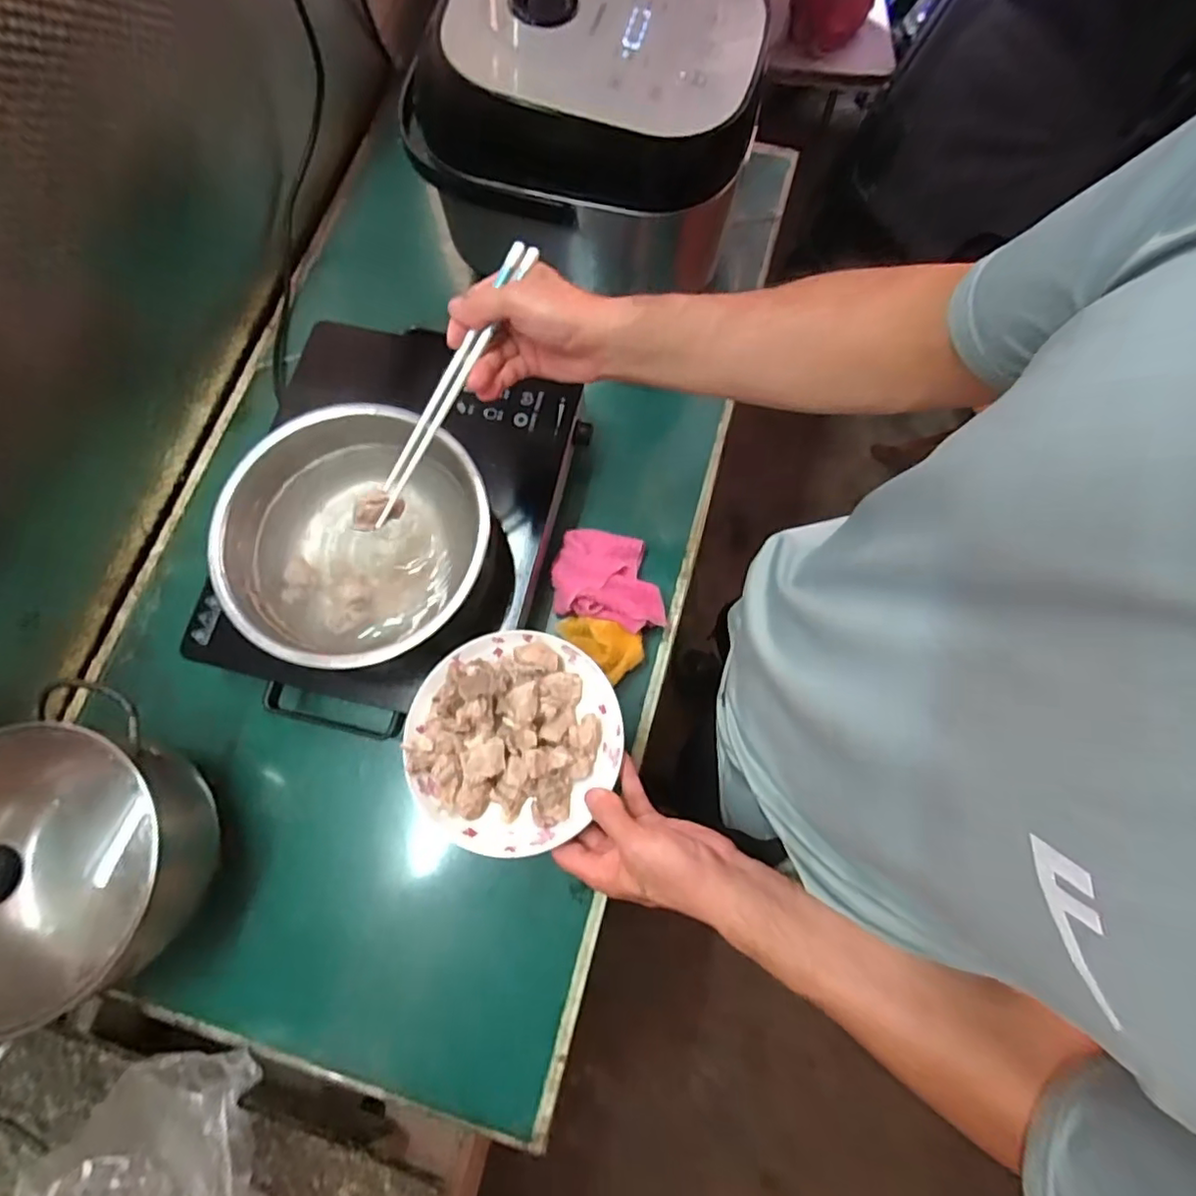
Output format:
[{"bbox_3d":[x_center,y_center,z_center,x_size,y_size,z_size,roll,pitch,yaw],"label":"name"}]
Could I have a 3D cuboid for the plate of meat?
[{"bbox_3d":[-0.071,0.113,0.484,0.166,0.029,0.172,0,74,-1],"label":"plate of meat"}]

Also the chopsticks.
[{"bbox_3d":[-0.118,-0.161,0.464,0.021,0.010,0.239,38,107,9],"label":"chopsticks"}]

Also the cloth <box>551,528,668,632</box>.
[{"bbox_3d":[0.015,-0.023,0.617,0.120,0.030,0.100,16,75,4],"label":"cloth"}]

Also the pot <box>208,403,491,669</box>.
[{"bbox_3d":[-0.221,-0.050,0.542,0.213,0.077,0.227,0,74,-1],"label":"pot"}]

